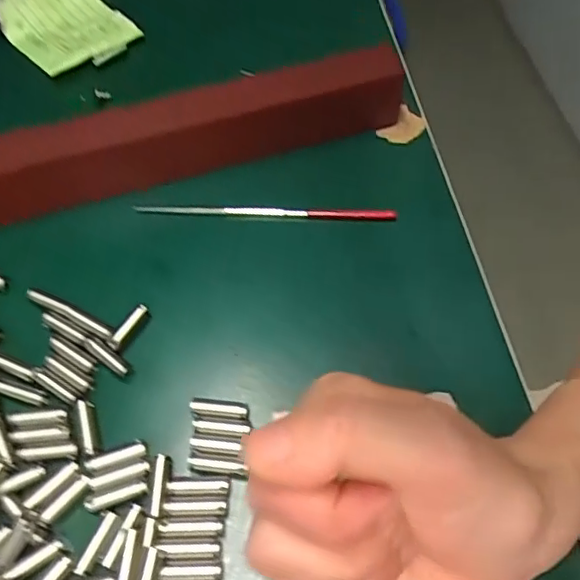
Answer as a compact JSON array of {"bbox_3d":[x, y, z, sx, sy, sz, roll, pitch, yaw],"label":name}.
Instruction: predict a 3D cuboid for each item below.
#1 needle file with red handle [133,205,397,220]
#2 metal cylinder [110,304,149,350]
[{"bbox_3d":[-0.013,-0.043,0.315,0.136,0.006,0.004,3,59,2],"label":"needle file with red handle"},{"bbox_3d":[-0.076,0.017,0.280,0.006,0.004,0.024,27,63,16],"label":"metal cylinder"}]

